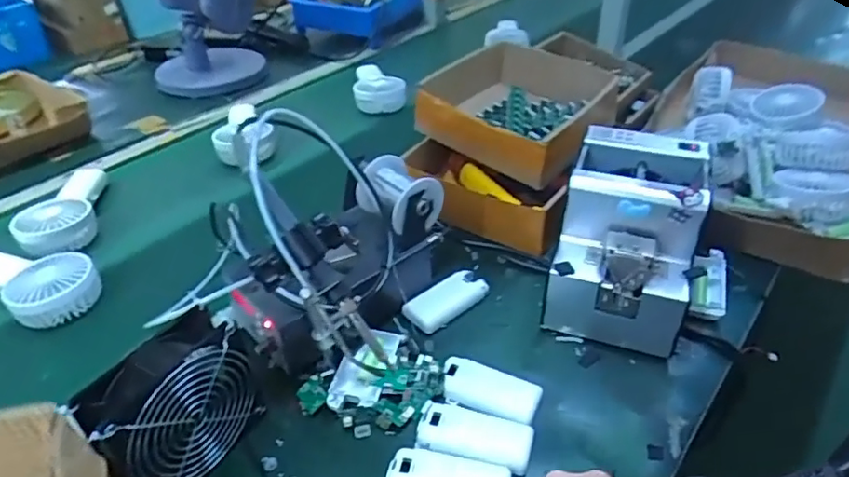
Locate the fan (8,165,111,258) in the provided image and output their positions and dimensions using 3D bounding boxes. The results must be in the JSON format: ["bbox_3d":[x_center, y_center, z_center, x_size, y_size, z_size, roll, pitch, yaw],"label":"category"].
[{"bbox_3d":[-0.465,-0.039,0.762,0.082,0.037,0.156,-9,37,-10],"label":"fan"}]

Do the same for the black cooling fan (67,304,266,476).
[{"bbox_3d":[-0.194,0.137,0.464,0.057,0.118,0.123,23,43,30],"label":"black cooling fan"}]

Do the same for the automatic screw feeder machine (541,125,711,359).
[{"bbox_3d":[0.207,0.000,0.609,0.130,0.155,0.175,11,38,18],"label":"automatic screw feeder machine"}]

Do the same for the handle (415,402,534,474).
[{"bbox_3d":[0.043,0.163,0.494,0.093,0.011,0.046,9,38,14],"label":"handle"}]

